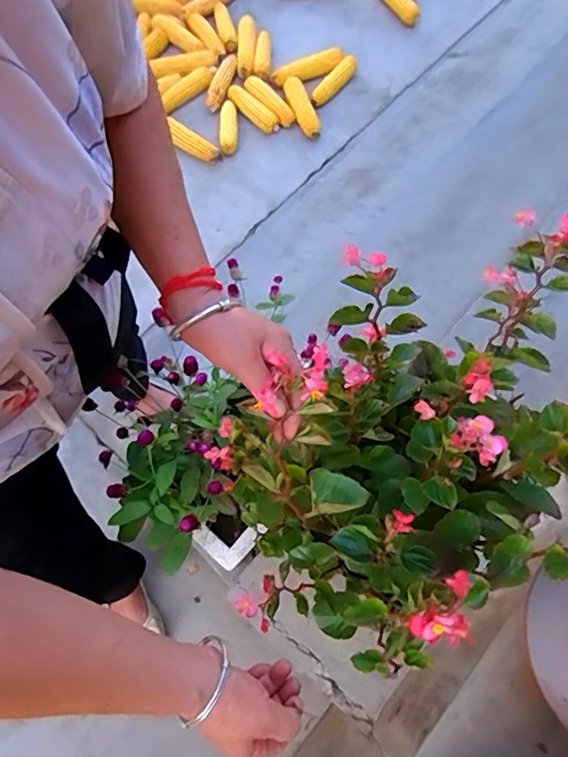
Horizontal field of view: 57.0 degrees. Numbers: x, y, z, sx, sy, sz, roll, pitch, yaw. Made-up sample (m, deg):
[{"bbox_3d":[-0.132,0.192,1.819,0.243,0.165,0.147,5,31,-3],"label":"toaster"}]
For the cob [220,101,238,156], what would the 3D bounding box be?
[{"bbox_3d":[-0.164,-0.736,1.548,0.052,0.039,0.170,-2,70,-2],"label":"cob"}]

